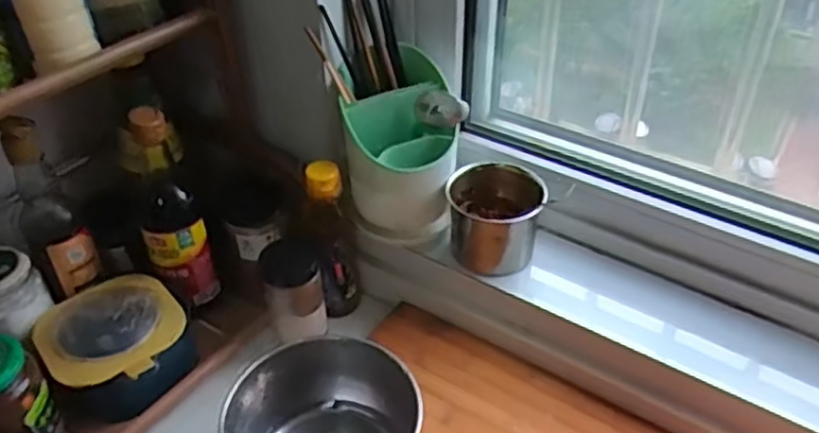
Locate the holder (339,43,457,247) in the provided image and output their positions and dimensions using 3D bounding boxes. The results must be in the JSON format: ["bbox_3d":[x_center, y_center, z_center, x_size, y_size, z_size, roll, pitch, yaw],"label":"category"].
[{"bbox_3d":[-0.013,-0.067,0.724,0.108,0.153,0.106,-3,39,-2],"label":"holder"}]

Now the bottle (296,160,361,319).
[{"bbox_3d":[-0.081,0.021,0.719,0.048,0.158,0.054,-27,45,-28],"label":"bottle"}]

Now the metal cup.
[{"bbox_3d":[0.085,0.002,0.710,0.086,0.074,0.086,-1,39,1],"label":"metal cup"}]

